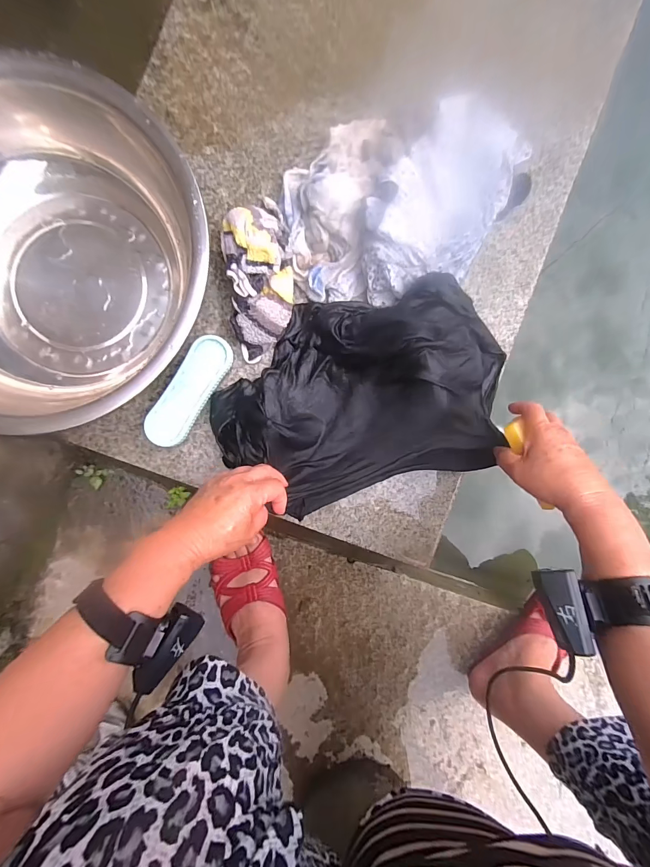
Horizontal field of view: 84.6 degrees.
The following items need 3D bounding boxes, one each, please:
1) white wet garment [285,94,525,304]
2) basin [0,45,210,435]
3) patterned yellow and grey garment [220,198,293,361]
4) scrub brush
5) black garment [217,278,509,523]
[{"bbox_3d":[0.109,-0.307,0.455,0.322,0.086,0.230,-13,90,-3],"label":"white wet garment"},{"bbox_3d":[-0.311,-0.185,0.413,0.364,0.126,0.321,-18,90,-3],"label":"basin"},{"bbox_3d":[-0.083,-0.205,0.451,0.080,0.070,0.203,-5,89,-3],"label":"patterned yellow and grey garment"},{"bbox_3d":[-0.172,-0.054,0.465,0.052,0.035,0.149,32,88,-2],"label":"scrub brush"},{"bbox_3d":[0.050,-0.050,0.462,0.378,0.066,0.246,-14,90,-3],"label":"black garment"}]

